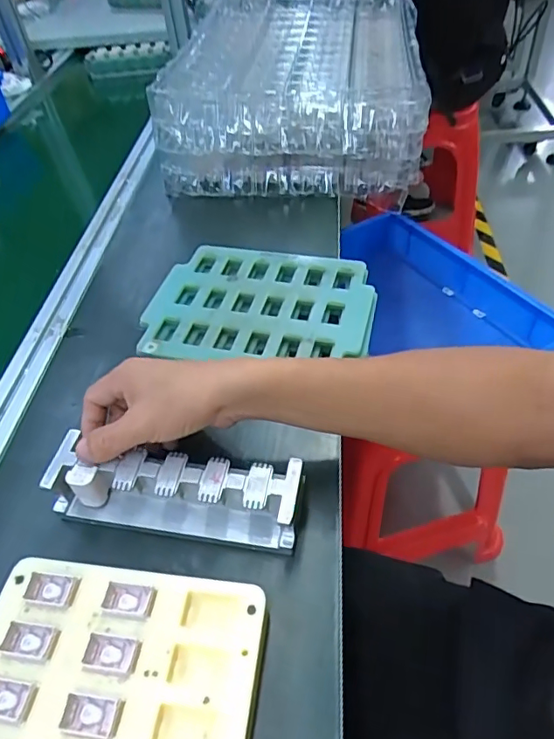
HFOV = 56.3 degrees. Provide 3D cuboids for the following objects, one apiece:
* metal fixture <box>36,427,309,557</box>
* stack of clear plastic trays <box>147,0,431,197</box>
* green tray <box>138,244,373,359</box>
[{"bbox_3d":[-0.076,0.092,0.391,0.189,0.045,0.049,4,47,10],"label":"metal fixture"},{"bbox_3d":[0.039,-0.465,0.845,0.353,0.133,0.519,2,48,9],"label":"stack of clear plastic trays"},{"bbox_3d":[-0.017,-0.064,0.539,0.225,0.024,0.169,9,48,12],"label":"green tray"}]

